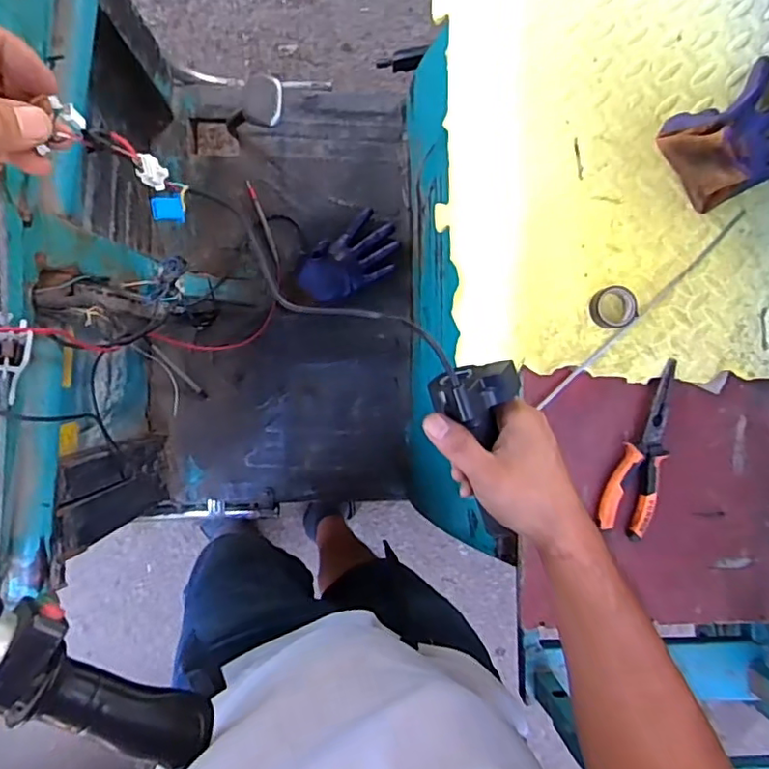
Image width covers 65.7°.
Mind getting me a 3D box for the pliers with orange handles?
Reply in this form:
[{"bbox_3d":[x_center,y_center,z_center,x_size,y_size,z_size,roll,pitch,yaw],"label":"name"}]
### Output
[{"bbox_3d":[0.278,0.069,0.640,0.054,0.015,0.190,13,93,-8],"label":"pliers with orange handles"}]

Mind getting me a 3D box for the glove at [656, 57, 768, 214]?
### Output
[{"bbox_3d":[0.381,-0.264,0.630,0.178,0.061,0.111,-34,97,-4],"label":"glove"}]

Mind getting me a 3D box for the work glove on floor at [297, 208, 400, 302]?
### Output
[{"bbox_3d":[-0.057,-0.208,1.009,0.178,0.048,0.103,-38,98,-3],"label":"work glove on floor"}]

